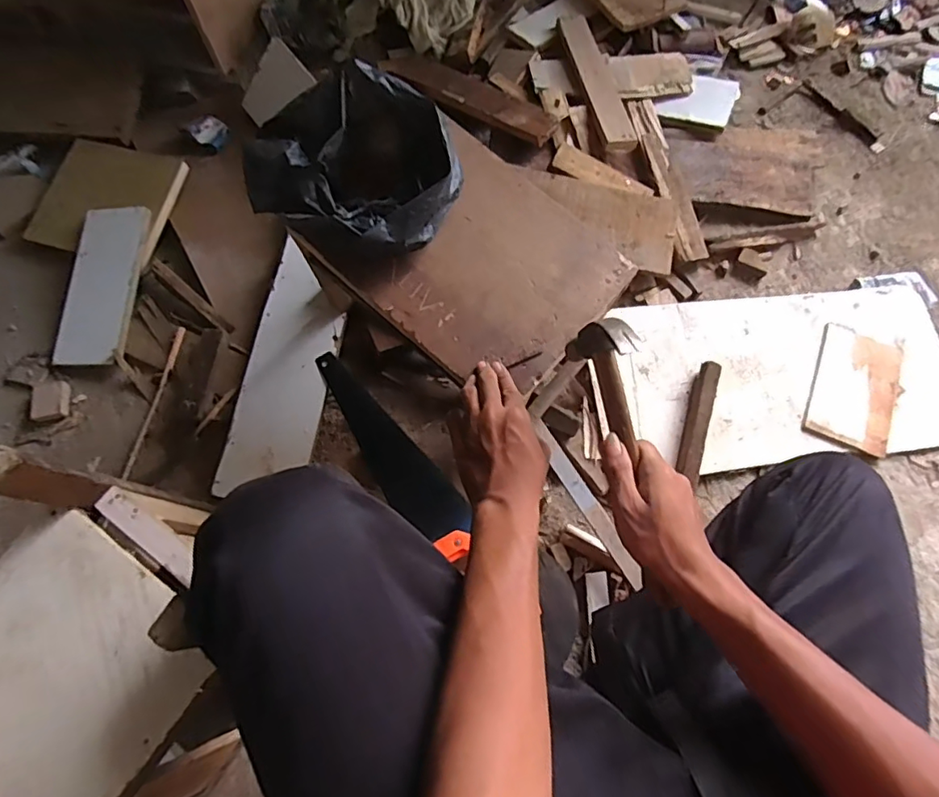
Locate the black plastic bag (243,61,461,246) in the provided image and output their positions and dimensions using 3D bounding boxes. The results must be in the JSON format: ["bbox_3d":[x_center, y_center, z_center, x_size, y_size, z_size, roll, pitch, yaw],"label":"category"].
[{"bbox_3d":[-0.115,-0.241,0.561,0.199,0.093,0.149,11,68,6],"label":"black plastic bag"}]

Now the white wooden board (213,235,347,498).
[{"bbox_3d":[-0.256,-0.042,0.779,0.119,0.010,0.357,11,76,2],"label":"white wooden board"}]

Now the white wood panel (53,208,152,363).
[{"bbox_3d":[-0.568,-0.177,0.847,0.099,0.018,0.256,2,78,-2],"label":"white wood panel"}]

